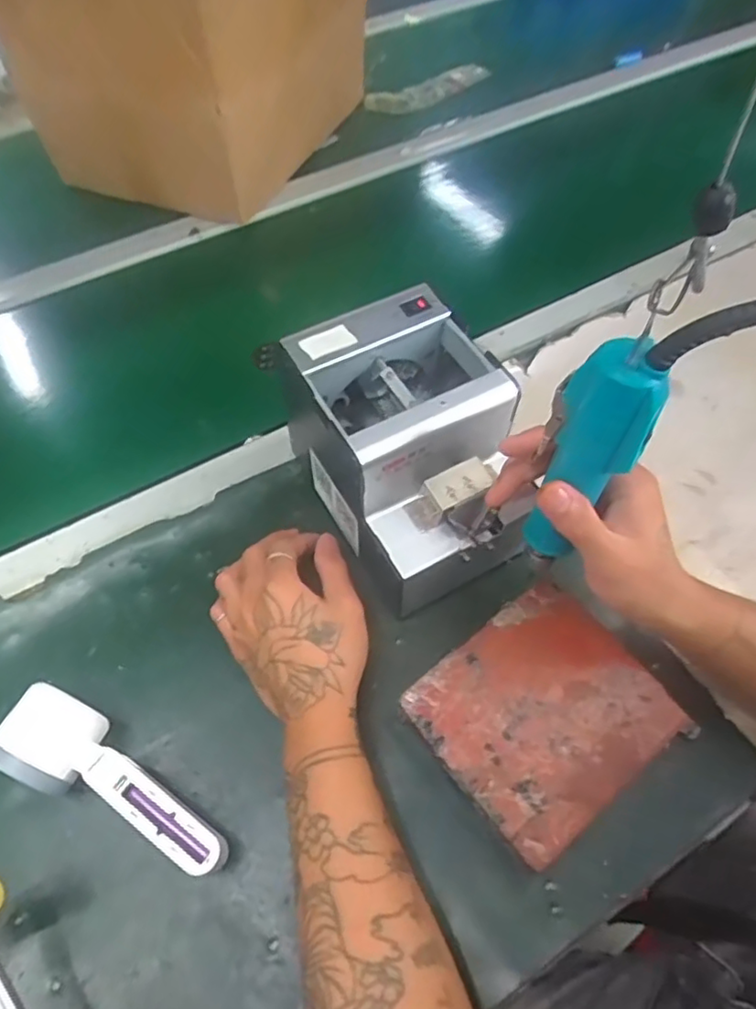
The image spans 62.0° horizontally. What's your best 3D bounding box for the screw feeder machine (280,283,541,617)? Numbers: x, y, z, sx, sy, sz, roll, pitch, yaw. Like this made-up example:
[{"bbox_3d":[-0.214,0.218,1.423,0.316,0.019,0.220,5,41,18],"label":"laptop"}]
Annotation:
[{"bbox_3d":[0.025,-0.038,0.473,0.125,0.145,0.166,-24,60,-13],"label":"screw feeder machine"}]

